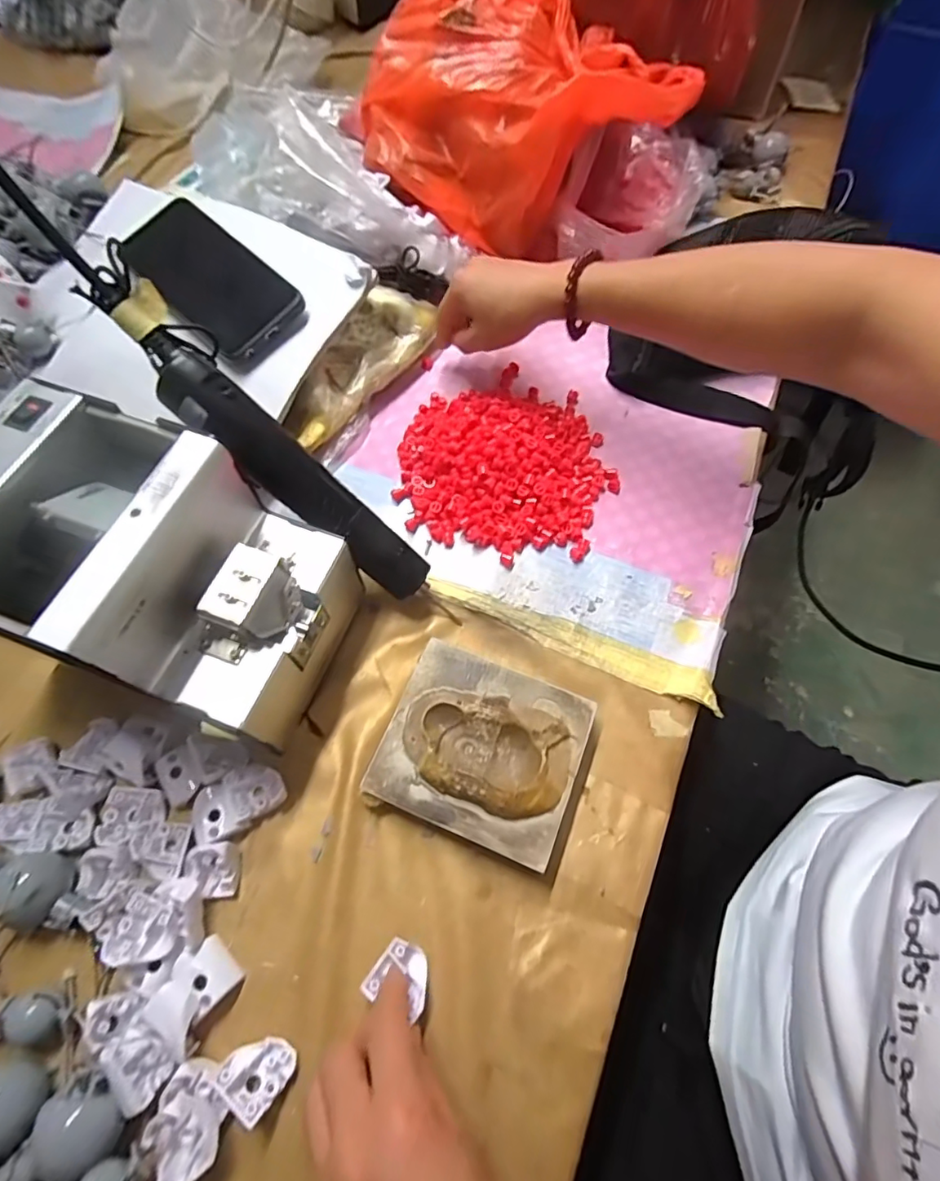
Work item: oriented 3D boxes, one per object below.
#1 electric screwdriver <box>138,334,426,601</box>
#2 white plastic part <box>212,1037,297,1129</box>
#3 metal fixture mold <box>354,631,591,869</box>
[{"bbox_3d":[-0.116,-0.074,0.349,0.214,0.030,0.033,42,68,-13],"label":"electric screwdriver"},{"bbox_3d":[-0.107,0.242,0.270,0.029,0.016,0.029,35,69,15],"label":"white plastic part"},{"bbox_3d":[0.008,0.098,0.335,0.113,0.032,0.103,21,66,10],"label":"metal fixture mold"}]

